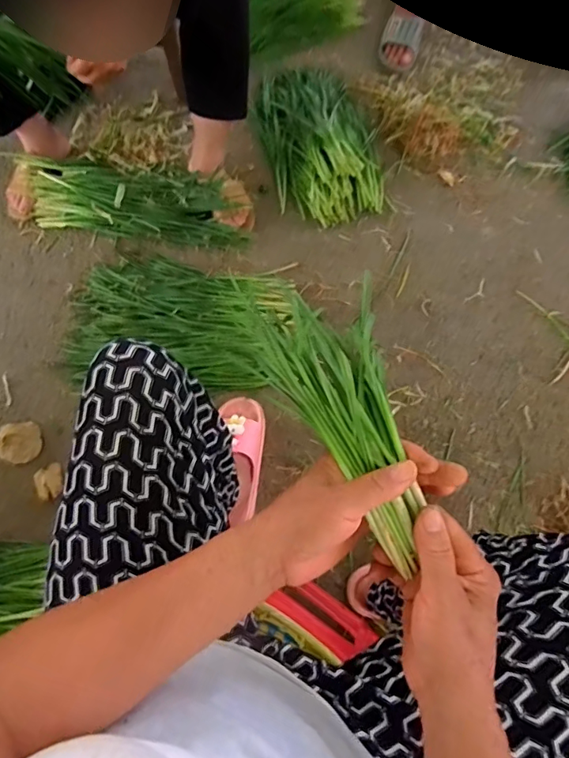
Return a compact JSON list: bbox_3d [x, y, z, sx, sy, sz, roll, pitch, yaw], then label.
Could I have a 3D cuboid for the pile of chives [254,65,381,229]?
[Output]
[{"bbox_3d":[0.082,-0.582,1.073,0.256,0.091,0.486,-12,68,-4],"label":"pile of chives"}]

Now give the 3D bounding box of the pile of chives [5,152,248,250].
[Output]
[{"bbox_3d":[-0.333,-0.410,1.021,0.511,0.059,0.186,9,68,4],"label":"pile of chives"}]

